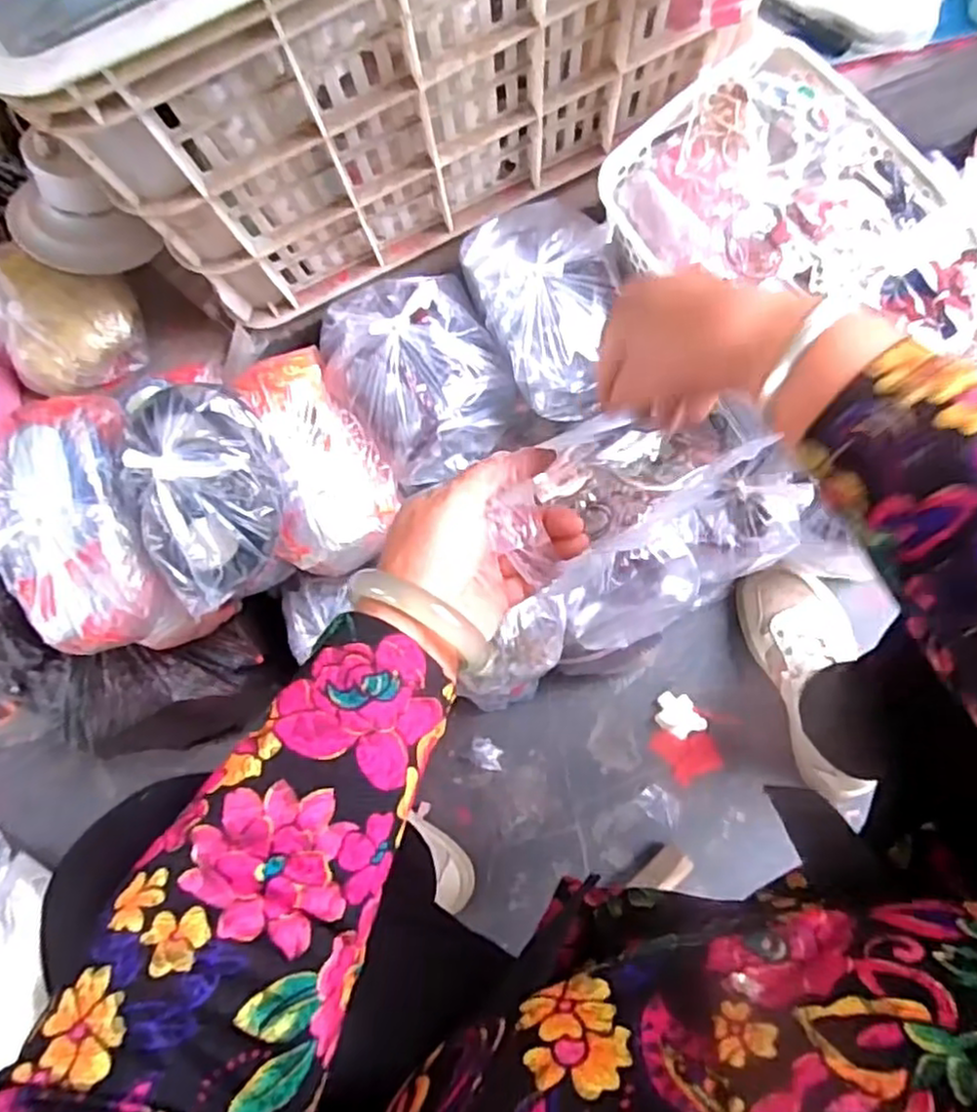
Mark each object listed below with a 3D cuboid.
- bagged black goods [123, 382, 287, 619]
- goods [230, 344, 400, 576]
[{"bbox_3d":[-0.217,-0.048,0.538,0.104,0.067,0.172,-9,81,2],"label":"bagged black goods"},{"bbox_3d":[-0.139,-0.081,0.583,0.104,0.048,0.181,-16,81,1],"label":"goods"}]

